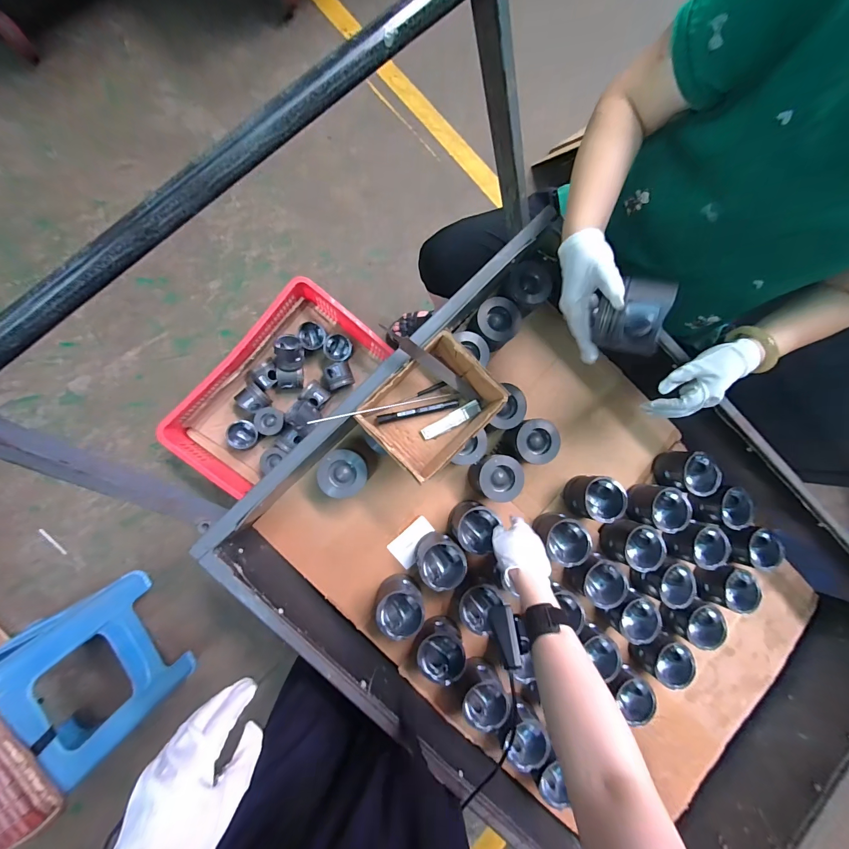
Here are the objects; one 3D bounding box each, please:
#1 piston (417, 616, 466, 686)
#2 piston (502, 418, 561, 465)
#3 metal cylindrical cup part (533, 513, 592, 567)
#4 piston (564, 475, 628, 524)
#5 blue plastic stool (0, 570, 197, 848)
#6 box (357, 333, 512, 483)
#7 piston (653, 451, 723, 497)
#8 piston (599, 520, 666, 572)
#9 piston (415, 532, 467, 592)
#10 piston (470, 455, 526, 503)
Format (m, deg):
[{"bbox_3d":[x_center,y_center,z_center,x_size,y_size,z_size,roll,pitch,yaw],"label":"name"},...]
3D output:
[{"bbox_3d":[0.028,0.409,0.659,0.081,0.073,0.083,0,88,-7],"label":"piston"},{"bbox_3d":[0.204,0.032,0.687,0.089,0.084,0.079,1,88,-7],"label":"piston"},{"bbox_3d":[0.262,0.216,0.684,0.076,0.064,0.082,0,88,-7],"label":"metal cylindrical cup part"},{"bbox_3d":[0.335,0.144,0.717,0.091,0.083,0.083,0,88,-7],"label":"piston"},{"bbox_3d":[-0.873,0.641,0.836,0.302,0.440,0.333,-26,91,-8],"label":"blue plastic stool"},{"bbox_3d":[0.010,-0.025,0.594,0.195,0.092,0.149,-43,93,-7],"label":"box"},{"bbox_3d":[0.538,0.099,0.747,0.090,0.084,0.079,14,86,-7],"label":"piston"},{"bbox_3d":[0.408,0.234,0.710,0.087,0.074,0.084,0,88,-7],"label":"piston"},{"bbox_3d":[0.029,0.251,0.671,0.081,0.076,0.084,0,88,-7],"label":"piston"},{"bbox_3d":[0.135,0.103,0.687,0.088,0.066,0.084,-35,92,-7],"label":"piston"}]

